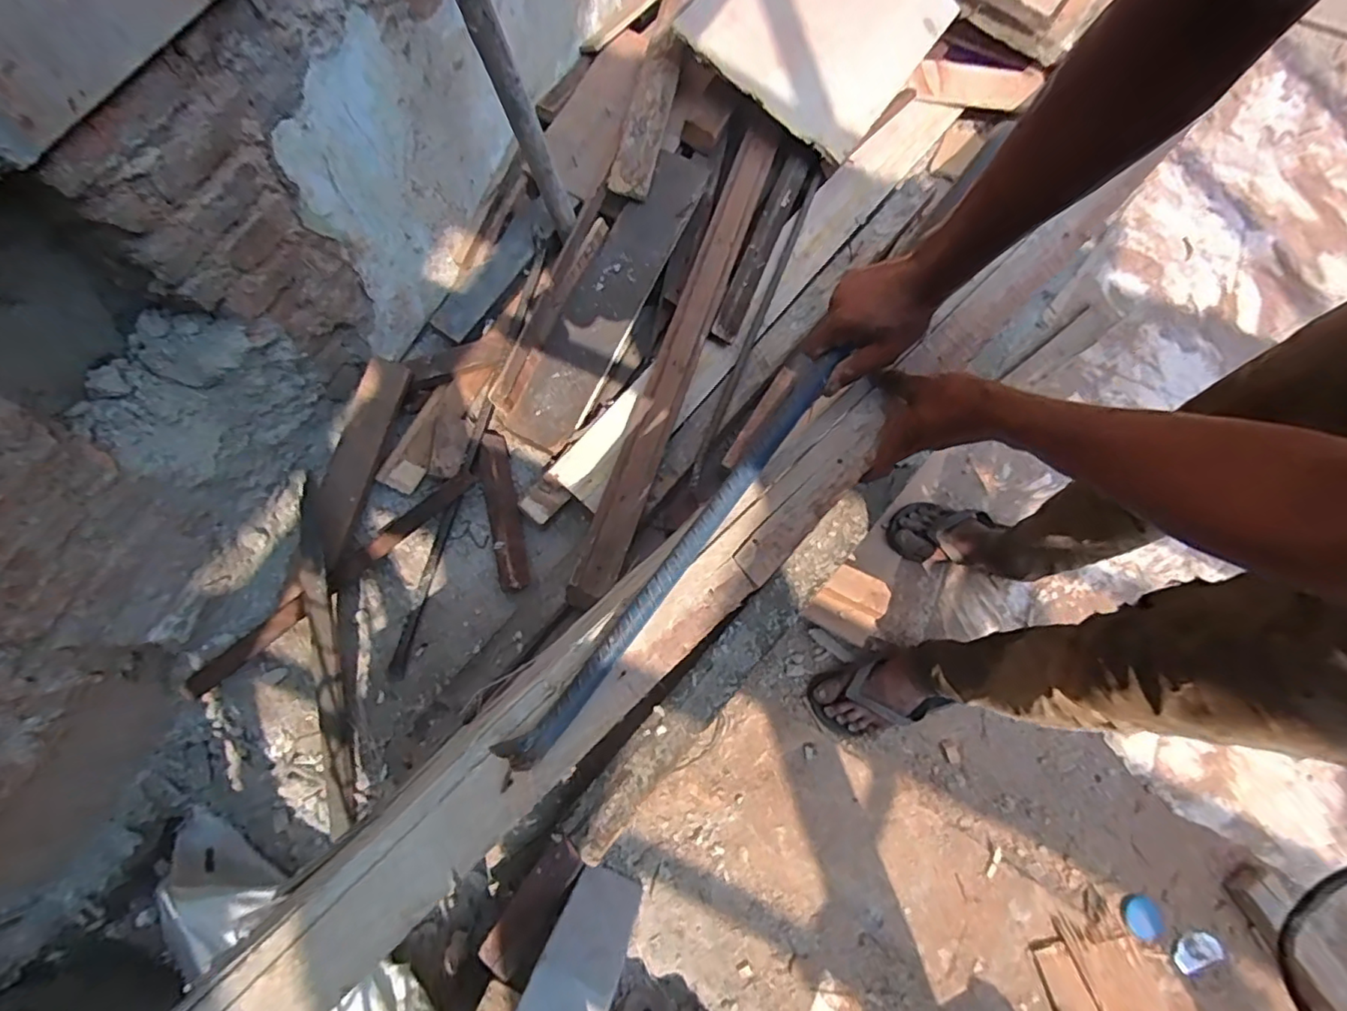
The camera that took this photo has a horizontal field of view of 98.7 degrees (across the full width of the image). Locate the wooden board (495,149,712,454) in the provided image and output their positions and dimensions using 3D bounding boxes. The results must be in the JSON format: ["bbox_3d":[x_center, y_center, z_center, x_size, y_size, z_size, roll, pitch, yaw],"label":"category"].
[{"bbox_3d":[-0.106,-0.398,1.063,0.123,0.034,0.643,29,80,-1],"label":"wooden board"}]

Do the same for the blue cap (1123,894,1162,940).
[{"bbox_3d":[0.700,0.614,0.861,0.057,0.009,0.050,-28,70,-9],"label":"blue cap"}]

